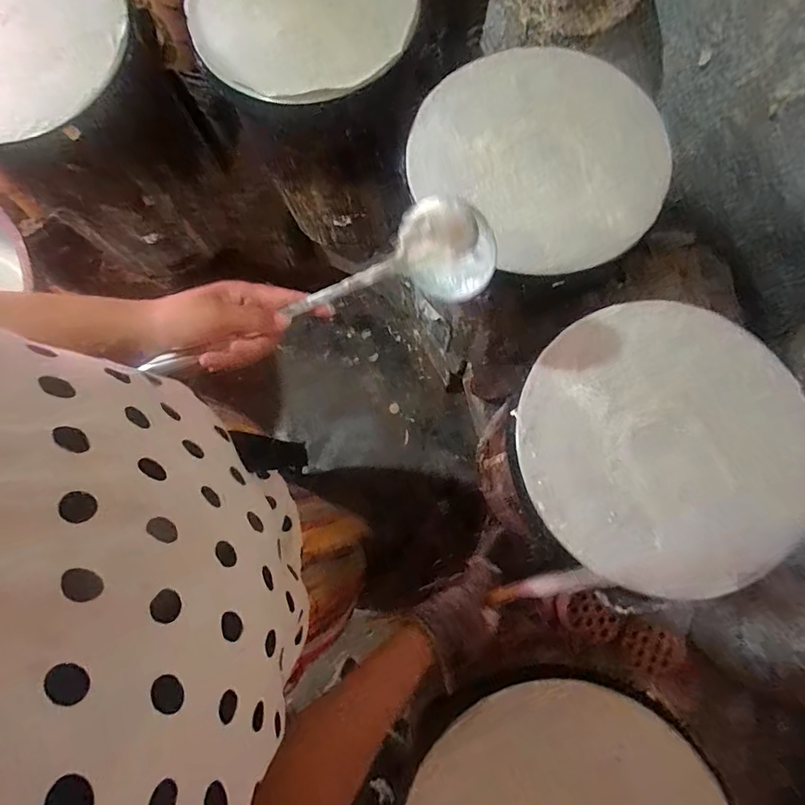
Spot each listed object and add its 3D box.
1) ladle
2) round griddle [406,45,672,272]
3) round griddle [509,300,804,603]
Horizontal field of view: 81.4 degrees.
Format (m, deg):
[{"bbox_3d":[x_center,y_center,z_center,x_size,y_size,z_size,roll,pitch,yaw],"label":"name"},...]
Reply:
[{"bbox_3d":[-0.072,-0.092,0.431,0.318,0.083,0.077,-22,78,-3],"label":"ladle"},{"bbox_3d":[0.204,-0.373,0.707,0.310,0.028,0.376,-42,79,5],"label":"round griddle"},{"bbox_3d":[0.352,0.052,0.623,0.393,0.026,0.372,0,78,1],"label":"round griddle"}]

